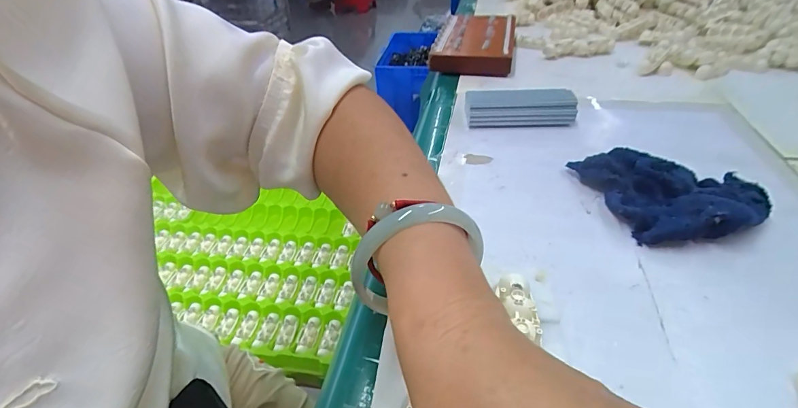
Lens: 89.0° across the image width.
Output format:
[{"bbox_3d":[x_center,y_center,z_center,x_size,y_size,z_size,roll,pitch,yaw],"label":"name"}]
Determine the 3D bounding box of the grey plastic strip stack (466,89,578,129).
[{"bbox_3d":[0.135,-0.109,0.460,0.115,0.033,0.044,-3,38,1],"label":"grey plastic strip stack"}]

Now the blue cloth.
[{"bbox_3d":[0.222,-0.013,0.334,0.109,0.025,0.118,-9,38,-6],"label":"blue cloth"}]

